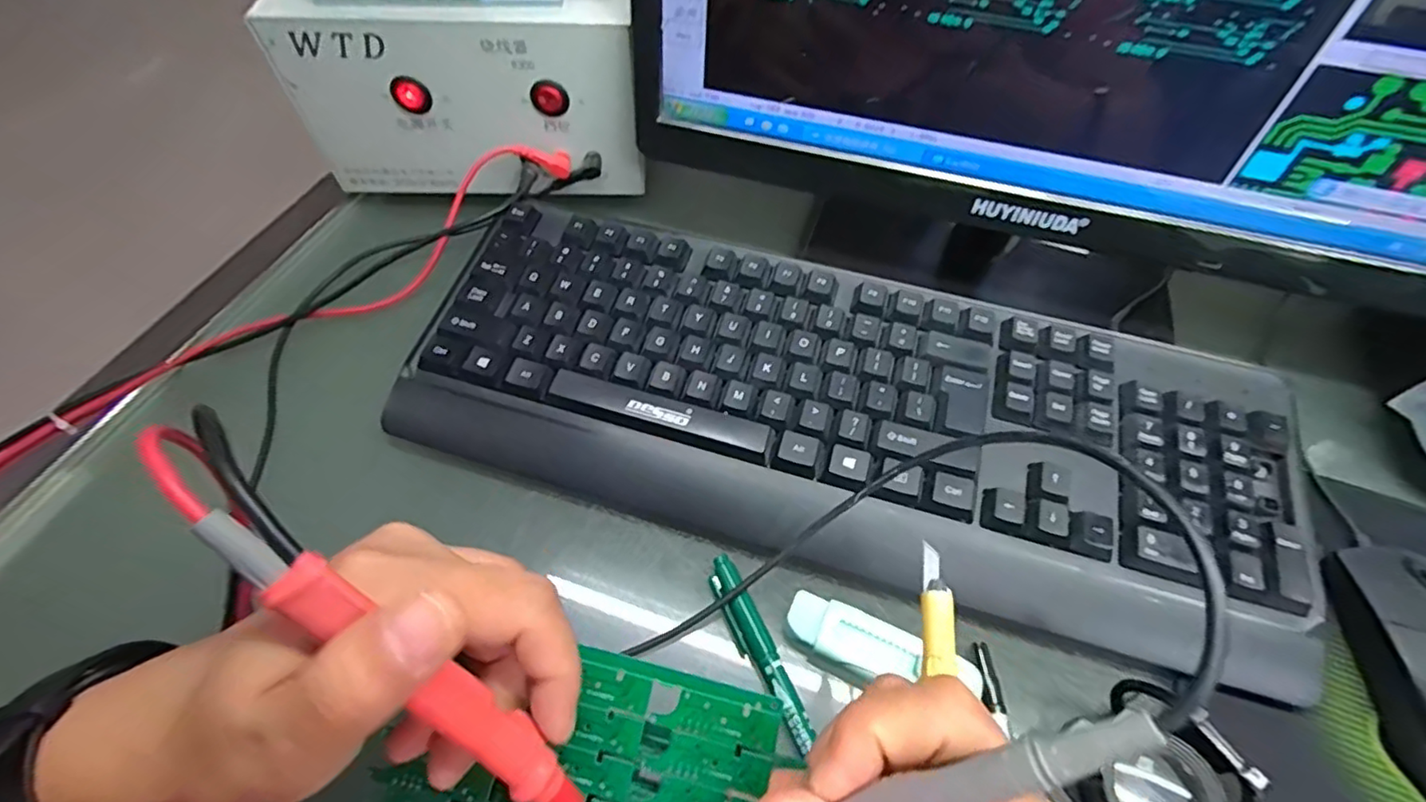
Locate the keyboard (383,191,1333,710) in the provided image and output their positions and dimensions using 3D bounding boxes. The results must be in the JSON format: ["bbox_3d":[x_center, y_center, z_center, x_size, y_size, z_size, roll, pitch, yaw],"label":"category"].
[{"bbox_3d":[0.063,0.000,0.305,0.427,0.023,0.159,15,65,7],"label":"keyboard"}]

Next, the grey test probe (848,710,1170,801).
[{"bbox_3d":[0.037,0.103,0.152,0.143,0.008,0.012,-39,62,29],"label":"grey test probe"}]

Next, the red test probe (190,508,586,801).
[{"bbox_3d":[-0.072,0.073,0.154,0.015,0.018,0.130,-44,116,-18],"label":"red test probe"}]

